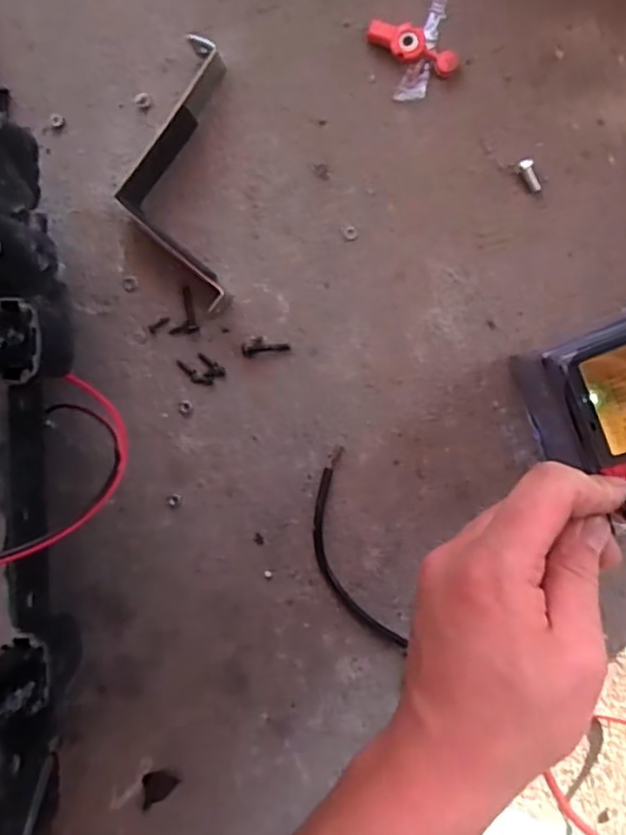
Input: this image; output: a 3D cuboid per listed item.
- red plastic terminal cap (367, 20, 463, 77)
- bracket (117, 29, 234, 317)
[{"bbox_3d":[0.050,-0.186,0.330,0.048,0.009,0.016,25,98,2],"label":"red plastic terminal cap"},{"bbox_3d":[-0.072,-0.123,0.341,0.049,0.025,0.131,0,96,6],"label":"bracket"}]

